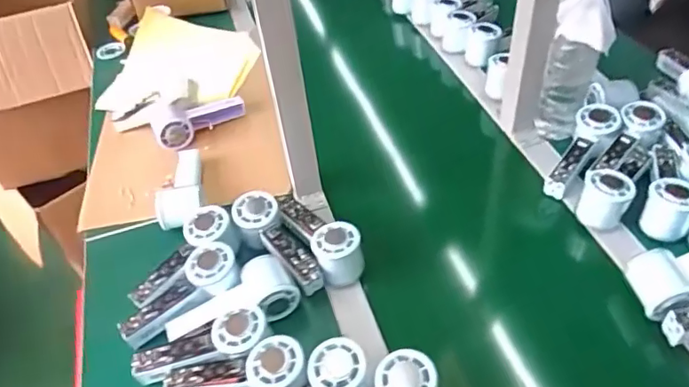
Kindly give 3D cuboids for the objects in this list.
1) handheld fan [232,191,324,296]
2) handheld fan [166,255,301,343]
[{"bbox_3d":[-0.085,0.068,0.691,0.053,0.056,0.151,-32,65,-23],"label":"handheld fan"},{"bbox_3d":[-0.130,0.132,0.626,0.149,0.048,0.066,-25,49,-18],"label":"handheld fan"}]

